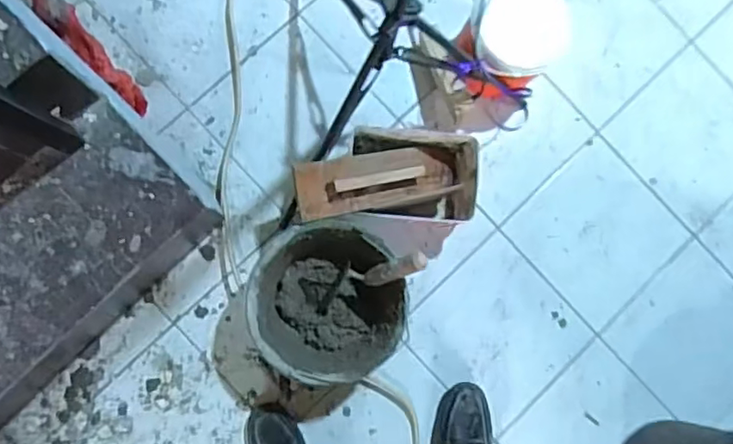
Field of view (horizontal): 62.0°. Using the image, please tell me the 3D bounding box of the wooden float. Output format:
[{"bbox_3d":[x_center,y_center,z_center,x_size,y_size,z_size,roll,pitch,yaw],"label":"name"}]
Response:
[{"bbox_3d":[0.026,-0.077,1.119,0.327,0.061,0.107,-8,85,-33],"label":"wooden float"}]

